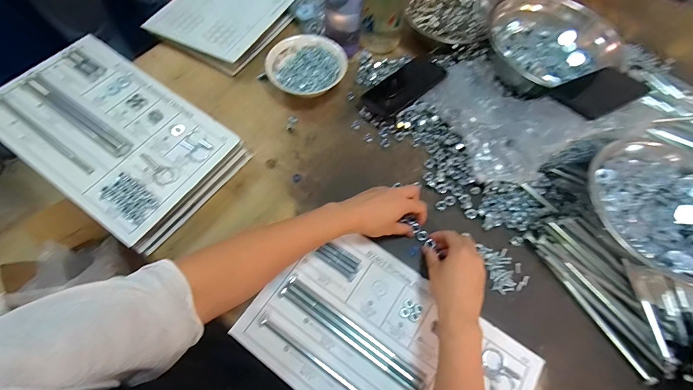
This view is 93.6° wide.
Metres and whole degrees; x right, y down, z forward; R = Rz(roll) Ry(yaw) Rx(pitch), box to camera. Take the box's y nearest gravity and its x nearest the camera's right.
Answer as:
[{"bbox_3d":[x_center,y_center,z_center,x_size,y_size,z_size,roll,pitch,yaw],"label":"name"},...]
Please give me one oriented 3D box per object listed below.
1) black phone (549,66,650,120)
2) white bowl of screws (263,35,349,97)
[{"bbox_3d":[0.390,-0.158,0.502,0.125,0.008,0.076,-24,56,-11],"label":"black phone"},{"bbox_3d":[-0.077,-0.241,0.633,0.144,0.051,0.131,1,65,-2],"label":"white bowl of screws"}]

